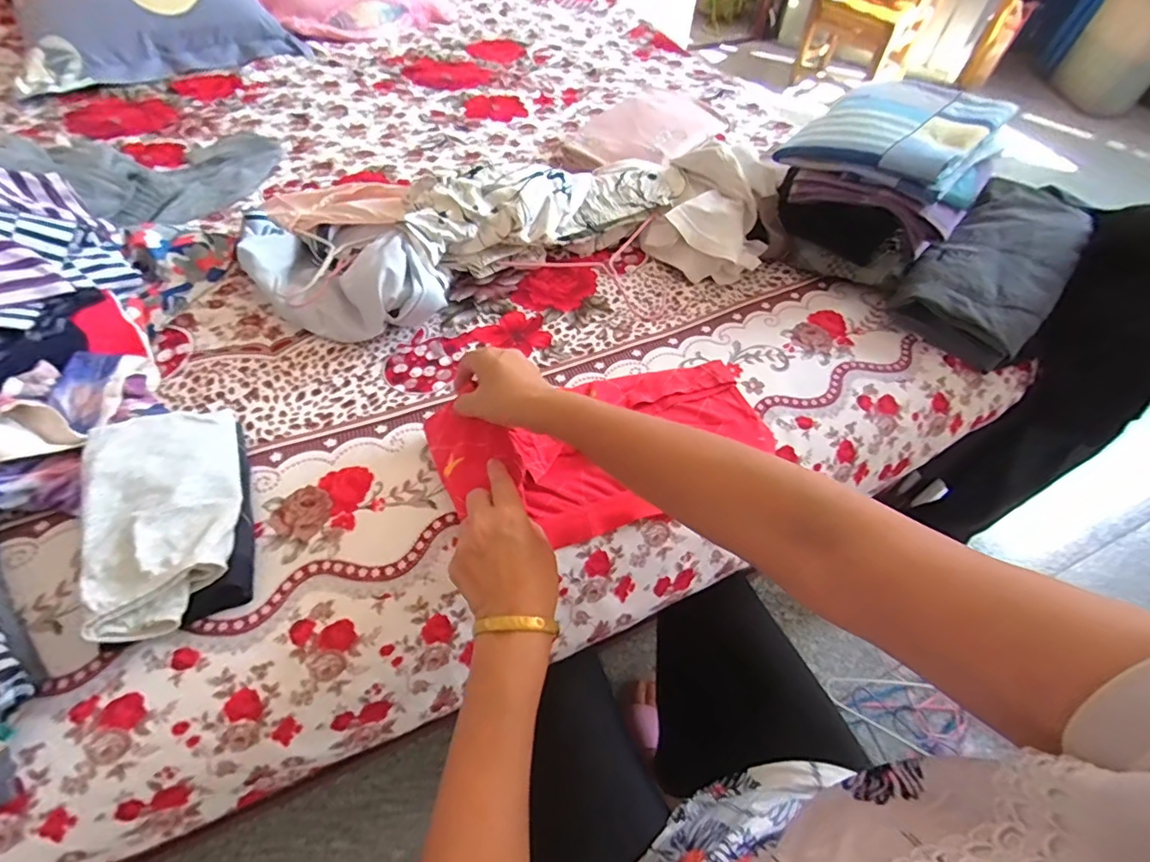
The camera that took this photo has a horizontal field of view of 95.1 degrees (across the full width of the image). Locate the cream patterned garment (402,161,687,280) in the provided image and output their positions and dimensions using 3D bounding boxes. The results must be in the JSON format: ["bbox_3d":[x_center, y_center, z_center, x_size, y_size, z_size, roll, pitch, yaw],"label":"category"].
[{"bbox_3d":[-0.039,-0.299,0.699,0.370,0.122,0.132,-25,61,-19],"label":"cream patterned garment"}]

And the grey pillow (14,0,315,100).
[{"bbox_3d":[-0.869,-0.888,1.052,0.438,0.141,0.527,-25,61,-19],"label":"grey pillow"}]

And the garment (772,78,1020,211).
[{"bbox_3d":[0.418,-0.377,0.673,0.227,0.069,0.211,39,62,21],"label":"garment"}]

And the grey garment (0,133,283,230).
[{"bbox_3d":[-0.585,-0.365,0.745,0.174,0.072,0.367,27,40,14],"label":"grey garment"}]

